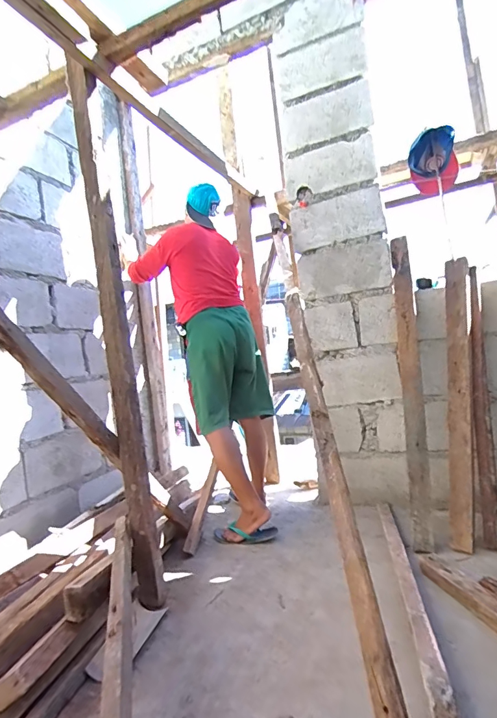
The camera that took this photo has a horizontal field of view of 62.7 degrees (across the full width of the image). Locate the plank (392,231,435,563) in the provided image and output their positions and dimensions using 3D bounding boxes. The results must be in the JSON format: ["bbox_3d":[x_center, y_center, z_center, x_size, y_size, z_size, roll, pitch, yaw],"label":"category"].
[{"bbox_3d":[0.590,0.060,1.496,0.079,1.170,0.037,-6,-21,26],"label":"plank"}]

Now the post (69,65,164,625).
[{"bbox_3d":[-0.384,-0.042,1.197,0.091,1.565,0.103,-7,1,-13],"label":"post"}]

